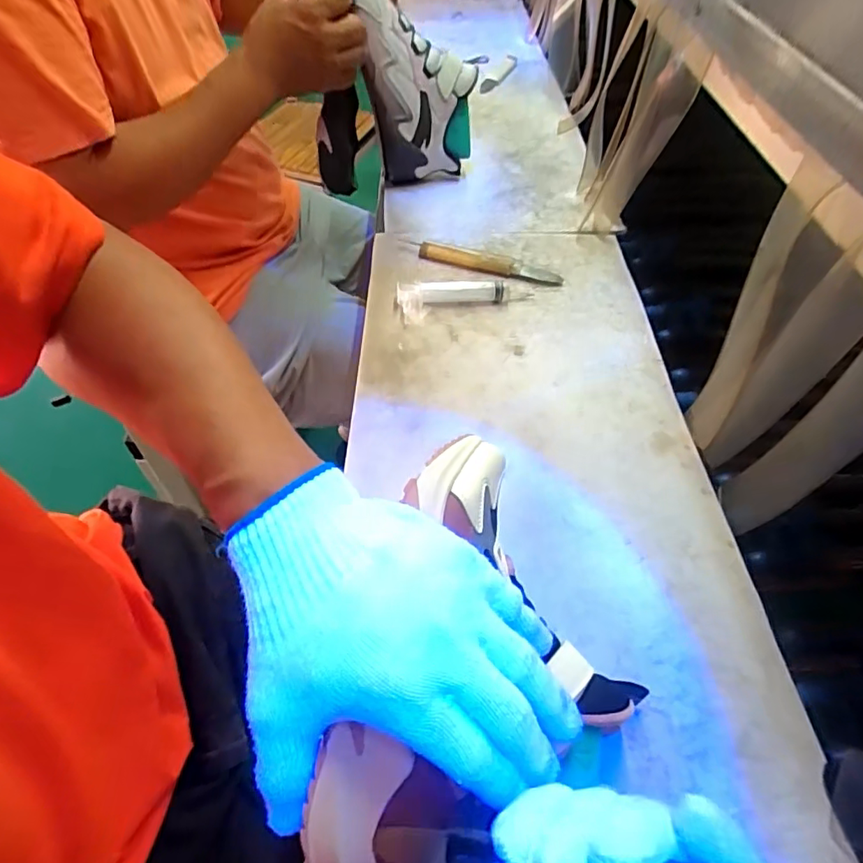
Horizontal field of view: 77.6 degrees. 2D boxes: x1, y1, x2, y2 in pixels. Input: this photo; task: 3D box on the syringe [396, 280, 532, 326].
[{"bbox_3d":[0.036,-0.144,0.570,0.141,0.027,0.036,-11,52,-9],"label":"syringe"}]

